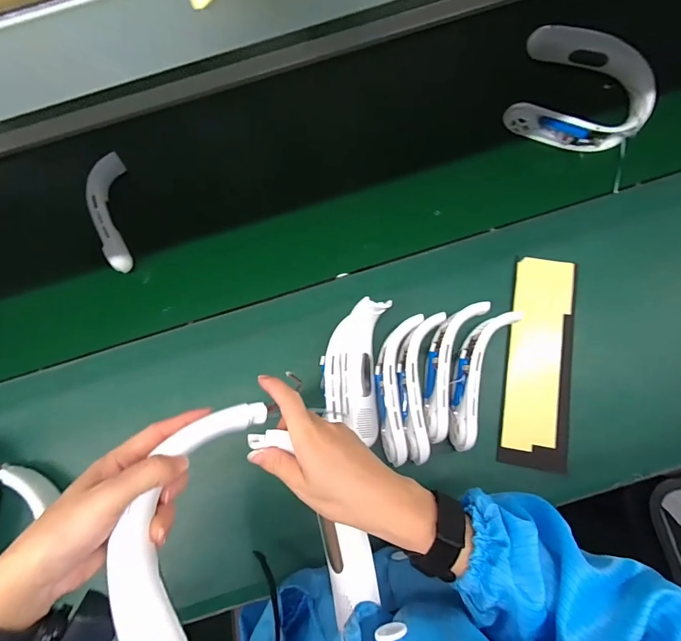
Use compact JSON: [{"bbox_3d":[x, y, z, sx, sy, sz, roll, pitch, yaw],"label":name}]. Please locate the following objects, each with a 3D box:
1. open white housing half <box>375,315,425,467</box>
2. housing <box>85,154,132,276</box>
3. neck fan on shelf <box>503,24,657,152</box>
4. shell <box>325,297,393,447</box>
[{"bbox_3d":[0.073,0.089,0.522,0.054,0.045,0.198,8,78,5],"label":"open white housing half"},{"bbox_3d":[-0.370,-0.171,0.604,0.044,0.041,0.194,-12,77,0],"label":"housing"},{"bbox_3d":[0.390,-0.373,0.611,0.199,0.053,0.191,21,80,7],"label":"neck fan on shelf"},{"bbox_3d":[0.019,0.072,0.518,0.078,0.064,0.193,4,78,4],"label":"shell"}]

